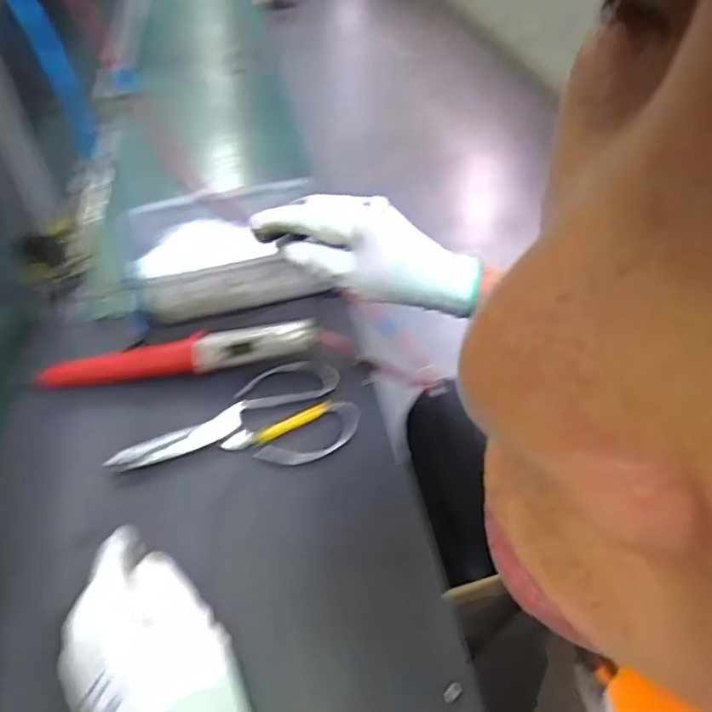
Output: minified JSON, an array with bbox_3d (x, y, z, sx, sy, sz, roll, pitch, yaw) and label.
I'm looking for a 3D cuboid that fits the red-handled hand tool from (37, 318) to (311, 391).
[{"bbox_3d":[-0.163,0.003,0.549,0.254,0.035,0.028,-8,44,-4],"label":"red-handled hand tool"}]

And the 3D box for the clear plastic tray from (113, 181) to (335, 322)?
[{"bbox_3d":[-0.151,-0.120,0.650,0.198,0.062,0.158,-15,45,-11],"label":"clear plastic tray"}]

